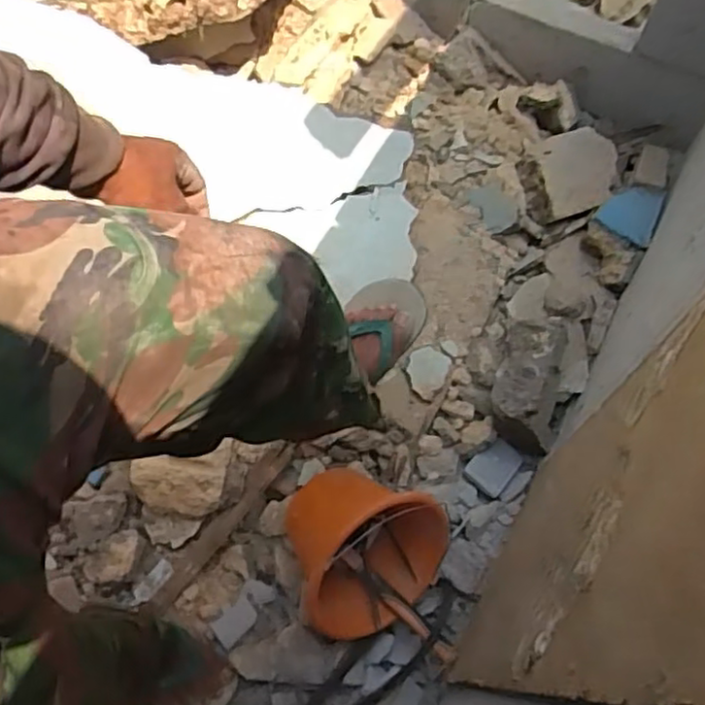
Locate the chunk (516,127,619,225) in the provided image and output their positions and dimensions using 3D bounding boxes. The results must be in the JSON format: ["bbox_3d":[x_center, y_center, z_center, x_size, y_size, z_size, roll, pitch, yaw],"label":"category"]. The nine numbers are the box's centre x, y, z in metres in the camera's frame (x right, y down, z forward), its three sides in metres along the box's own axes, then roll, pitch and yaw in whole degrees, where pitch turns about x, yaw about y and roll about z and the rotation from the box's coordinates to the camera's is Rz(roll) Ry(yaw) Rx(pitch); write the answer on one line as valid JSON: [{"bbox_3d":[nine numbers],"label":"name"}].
[{"bbox_3d":[0.449,-0.363,1.380,0.203,0.064,0.188,-7,83,-16],"label":"chunk"}]

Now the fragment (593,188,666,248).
[{"bbox_3d":[0.558,-0.288,1.352,0.111,0.015,0.150,23,61,11],"label":"fragment"}]

